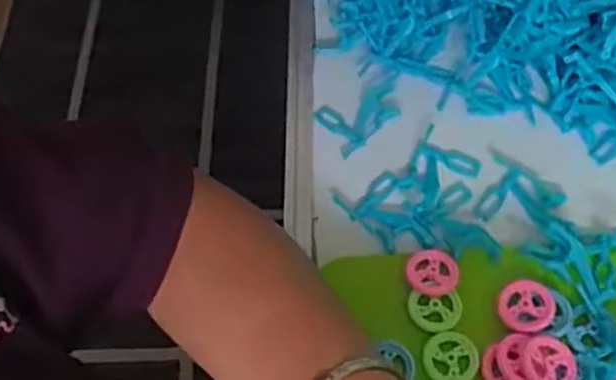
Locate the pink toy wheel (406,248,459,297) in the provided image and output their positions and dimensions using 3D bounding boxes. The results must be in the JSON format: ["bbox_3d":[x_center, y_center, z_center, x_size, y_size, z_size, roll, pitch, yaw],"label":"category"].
[{"bbox_3d":[0.071,0.047,0.412,0.028,0.004,0.029,-2,60,3],"label":"pink toy wheel"}]

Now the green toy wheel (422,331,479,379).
[{"bbox_3d":[0.078,0.092,0.392,0.029,0.006,0.029,-2,60,3],"label":"green toy wheel"}]

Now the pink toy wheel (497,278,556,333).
[{"bbox_3d":[0.120,0.063,0.395,0.031,0.004,0.029,-2,60,3],"label":"pink toy wheel"}]

